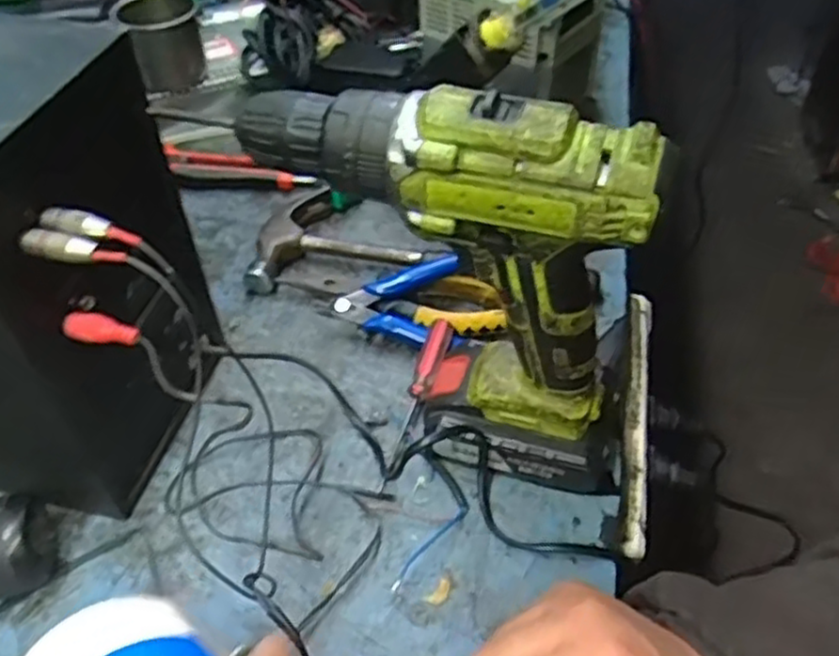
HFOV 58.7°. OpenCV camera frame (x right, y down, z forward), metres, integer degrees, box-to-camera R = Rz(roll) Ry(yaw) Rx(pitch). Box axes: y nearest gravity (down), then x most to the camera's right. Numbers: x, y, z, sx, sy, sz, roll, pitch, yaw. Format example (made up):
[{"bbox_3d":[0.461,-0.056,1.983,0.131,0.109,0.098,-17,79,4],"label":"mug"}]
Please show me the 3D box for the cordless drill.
[{"bbox_3d":[0.014,-0.020,0.384,0.200,0.220,0.062,21,51,20],"label":"cordless drill"}]

